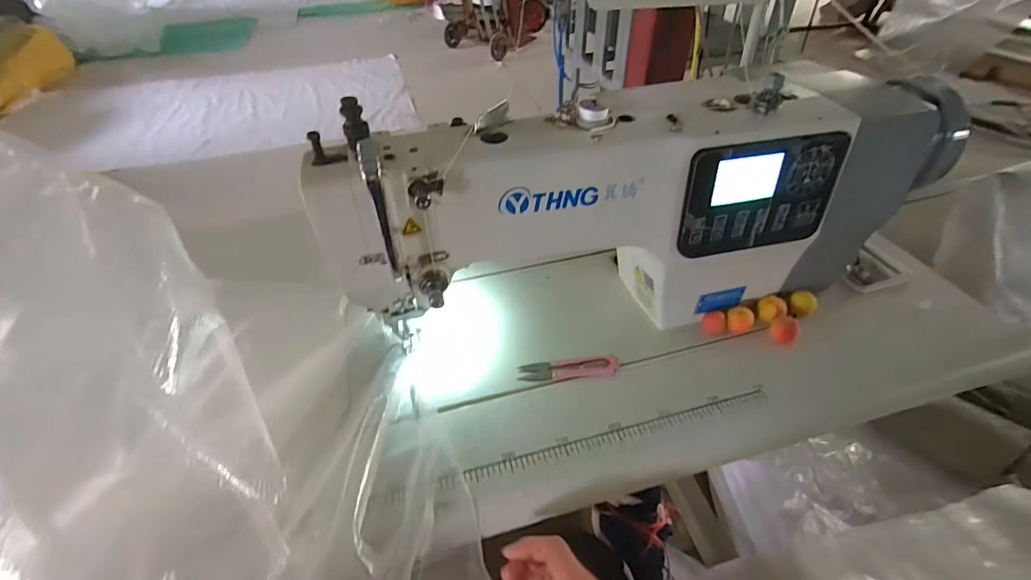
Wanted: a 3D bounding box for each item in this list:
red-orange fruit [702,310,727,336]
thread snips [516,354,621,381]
[{"bbox_3d":[0.218,0.037,0.524,0.021,0.020,0.021,-1,43,1],"label":"red-orange fruit"},{"bbox_3d":[0.055,0.079,0.488,0.101,0.008,0.023,-4,44,-3],"label":"thread snips"}]

